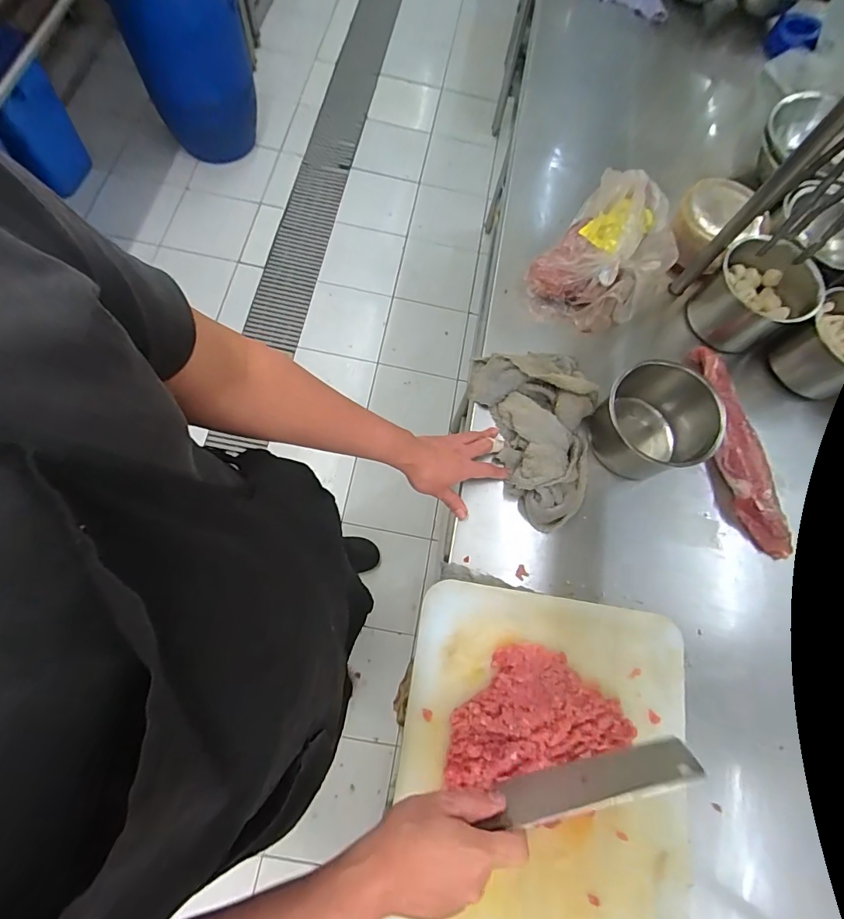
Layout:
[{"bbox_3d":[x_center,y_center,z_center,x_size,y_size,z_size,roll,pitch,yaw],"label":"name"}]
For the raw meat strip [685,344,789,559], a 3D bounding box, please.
[{"bbox_3d":[0.493,-0.025,0.713,0.061,0.045,0.358,-6,70,-8],"label":"raw meat strip"}]

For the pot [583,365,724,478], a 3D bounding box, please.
[{"bbox_3d":[0.336,-0.052,0.669,0.144,0.143,0.140,2,72,-5],"label":"pot"}]

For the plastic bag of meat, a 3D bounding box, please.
[{"bbox_3d":[0.337,-0.369,0.793,0.187,0.077,0.340,35,72,6],"label":"plastic bag of meat"}]

